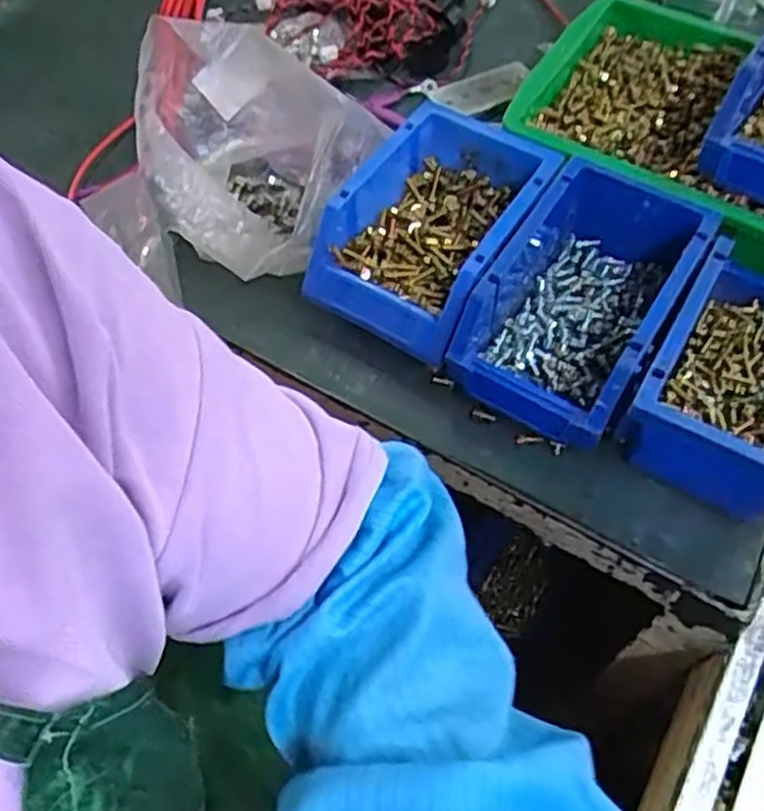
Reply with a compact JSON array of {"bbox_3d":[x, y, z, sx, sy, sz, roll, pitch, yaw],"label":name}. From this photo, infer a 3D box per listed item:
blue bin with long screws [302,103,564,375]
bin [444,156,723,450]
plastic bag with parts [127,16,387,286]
[{"bbox_3d":[0.033,-0.116,0.512,0.114,0.067,0.158,29,64,18],"label":"blue bin with long screws"},{"bbox_3d":[0.125,-0.068,0.486,0.107,0.067,0.168,28,64,17],"label":"bin"},{"bbox_3d":[-0.088,-0.171,0.518,0.141,0.123,0.123,27,63,16],"label":"plastic bag with parts"}]

